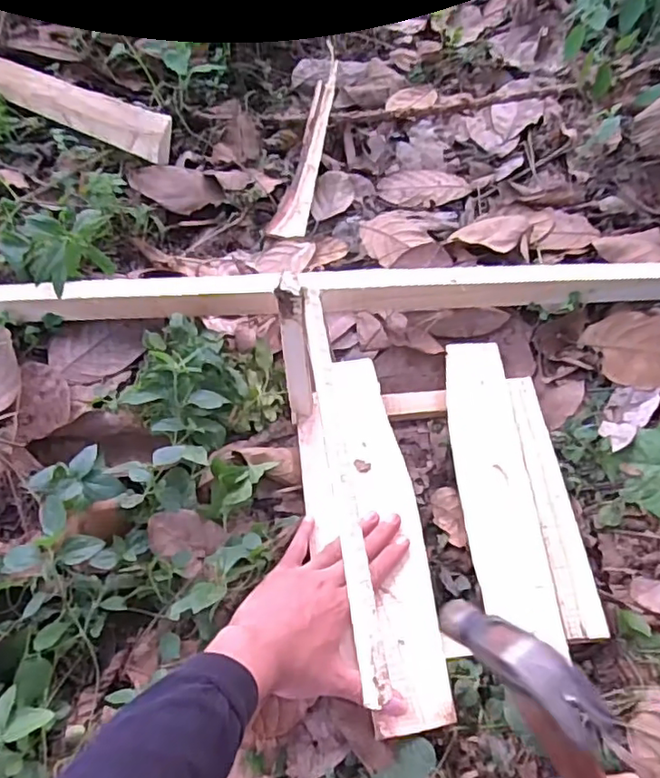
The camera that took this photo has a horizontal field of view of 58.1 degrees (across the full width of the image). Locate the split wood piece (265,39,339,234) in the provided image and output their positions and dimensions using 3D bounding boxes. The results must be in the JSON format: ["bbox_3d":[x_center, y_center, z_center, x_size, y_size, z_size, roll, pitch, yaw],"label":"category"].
[{"bbox_3d":[-0.021,-0.341,0.815,0.044,0.017,0.315,13,71,6],"label":"split wood piece"}]

